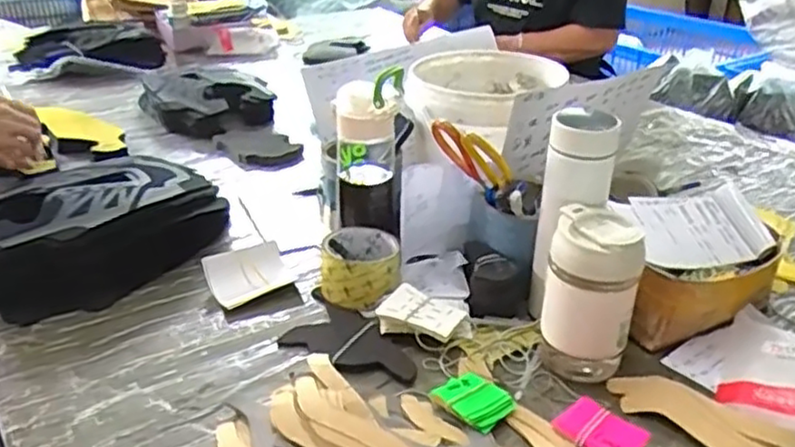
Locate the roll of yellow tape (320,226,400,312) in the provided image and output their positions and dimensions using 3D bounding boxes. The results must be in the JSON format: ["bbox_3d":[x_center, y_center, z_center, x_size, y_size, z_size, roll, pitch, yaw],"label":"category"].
[{"bbox_3d":[-0.042,0.049,0.797,0.088,0.069,0.092,0,27,-1],"label":"roll of yellow tape"}]

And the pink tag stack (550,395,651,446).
[{"bbox_3d":[0.174,0.181,0.597,0.070,0.026,0.043,25,36,38],"label":"pink tag stack"}]

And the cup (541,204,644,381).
[{"bbox_3d":[0.184,0.070,0.664,0.079,0.158,0.064,8,28,14],"label":"cup"}]

